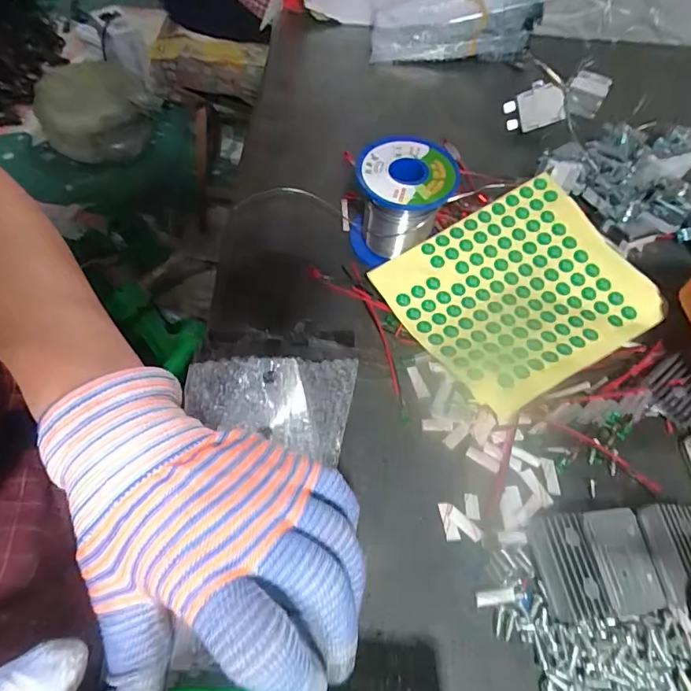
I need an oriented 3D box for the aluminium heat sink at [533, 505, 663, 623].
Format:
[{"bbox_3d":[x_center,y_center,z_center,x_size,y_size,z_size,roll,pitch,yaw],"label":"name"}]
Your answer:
[{"bbox_3d":[0.122,0.107,0.231,0.058,0.014,0.047,-4,61,-5],"label":"aluminium heat sink"}]

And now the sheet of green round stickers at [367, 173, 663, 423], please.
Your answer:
[{"bbox_3d":[0.115,-0.038,0.310,0.155,0.020,0.127,-27,65,-16],"label":"sheet of green round stickers"}]

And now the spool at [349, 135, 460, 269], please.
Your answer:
[{"bbox_3d":[0.038,-0.099,0.321,0.066,0.053,0.066,5,61,0],"label":"spool"}]

